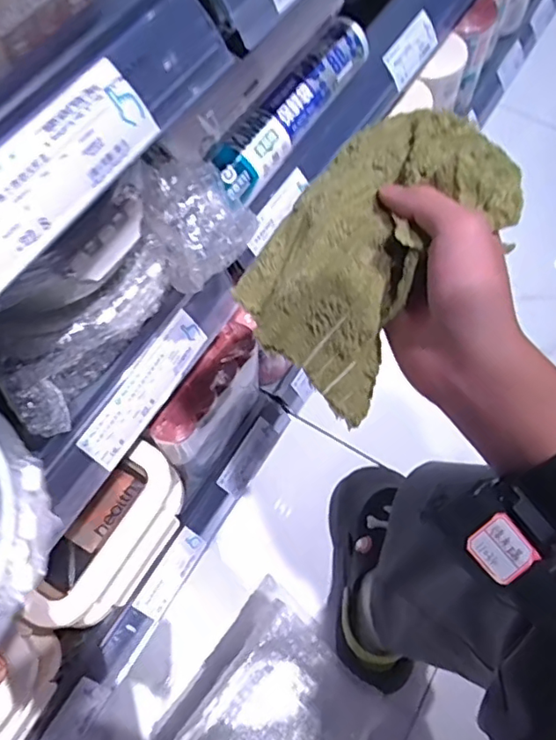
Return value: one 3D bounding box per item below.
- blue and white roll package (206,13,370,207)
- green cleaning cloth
[{"bbox_3d":[0.011,-0.230,0.490,0.043,0.033,0.215,29,68,12],"label":"blue and white roll package"},{"bbox_3d":[0.049,-0.065,0.314,0.105,0.055,0.157,46,113,29],"label":"green cleaning cloth"}]

